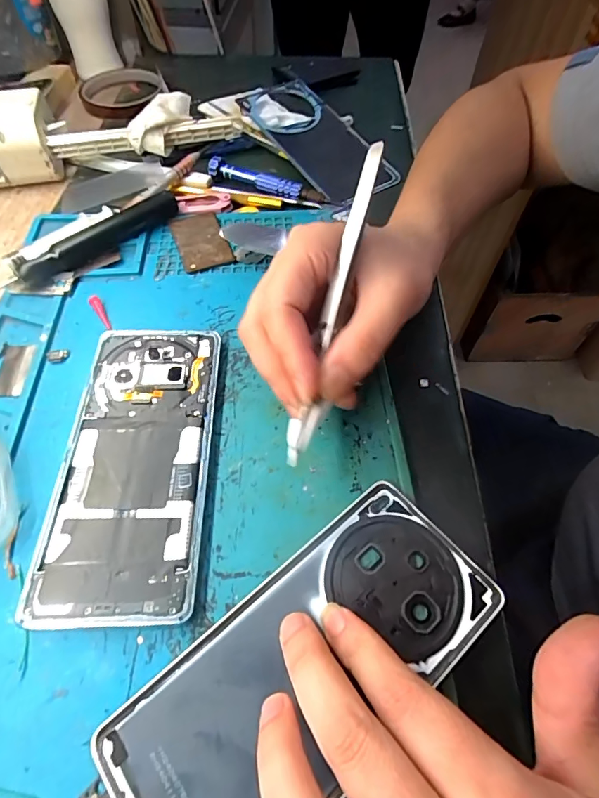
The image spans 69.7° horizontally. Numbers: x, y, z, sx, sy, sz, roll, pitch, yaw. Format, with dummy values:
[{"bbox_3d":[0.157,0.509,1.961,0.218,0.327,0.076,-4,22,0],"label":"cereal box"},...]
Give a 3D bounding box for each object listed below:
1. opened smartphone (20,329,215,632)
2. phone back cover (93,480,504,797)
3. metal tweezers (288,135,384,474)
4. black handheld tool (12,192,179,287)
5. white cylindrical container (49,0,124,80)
[{"bbox_3d":[-0.085,0.028,0.225,0.074,0.009,0.160,0,57,-1],"label":"opened smartphone"},{"bbox_3d":[0.005,0.105,0.177,0.159,0.007,0.076,-33,63,-19],"label":"phone back cover"},{"bbox_3d":[0.018,-0.045,0.205,0.015,0.006,0.156,14,90,8],"label":"metal tweezers"},{"bbox_3d":[-0.140,-0.116,0.309,0.122,0.018,0.018,-37,64,-22],"label":"black handheld tool"},{"bbox_3d":[-0.225,-0.394,0.453,0.053,0.082,0.065,-17,59,-12],"label":"white cylindrical container"}]

